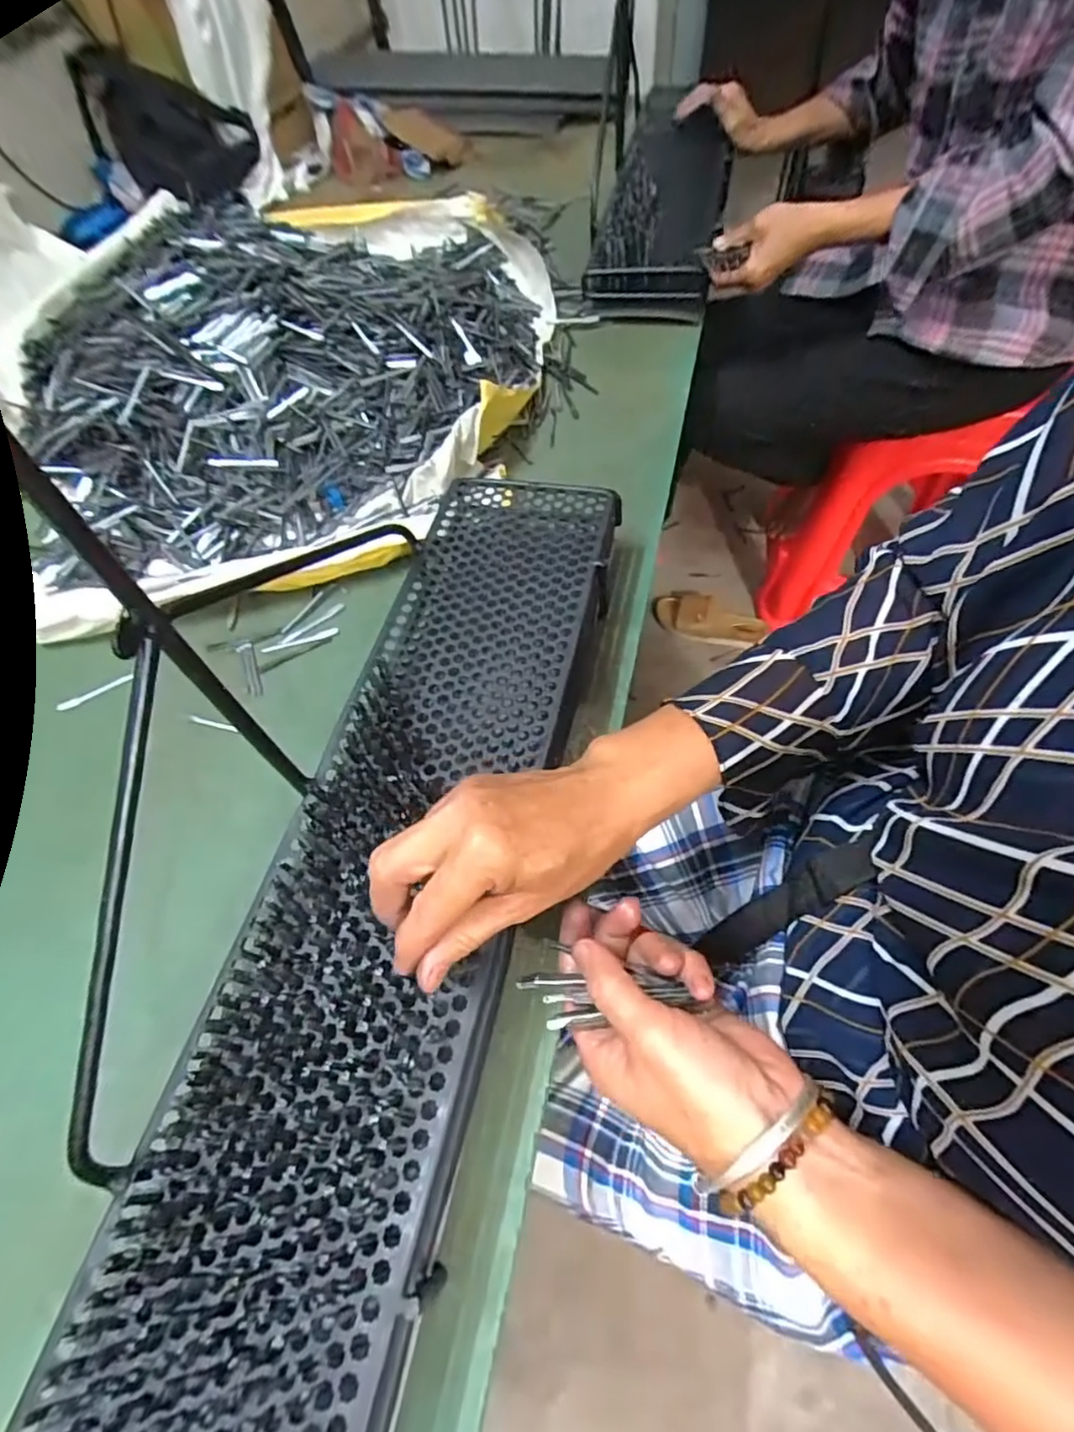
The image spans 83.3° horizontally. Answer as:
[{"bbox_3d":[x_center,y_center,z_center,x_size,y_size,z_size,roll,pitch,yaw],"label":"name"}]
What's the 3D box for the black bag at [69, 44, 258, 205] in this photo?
[{"bbox_3d":[-0.593,-0.973,0.996,0.234,0.182,0.054,-5,58,4],"label":"black bag"}]

